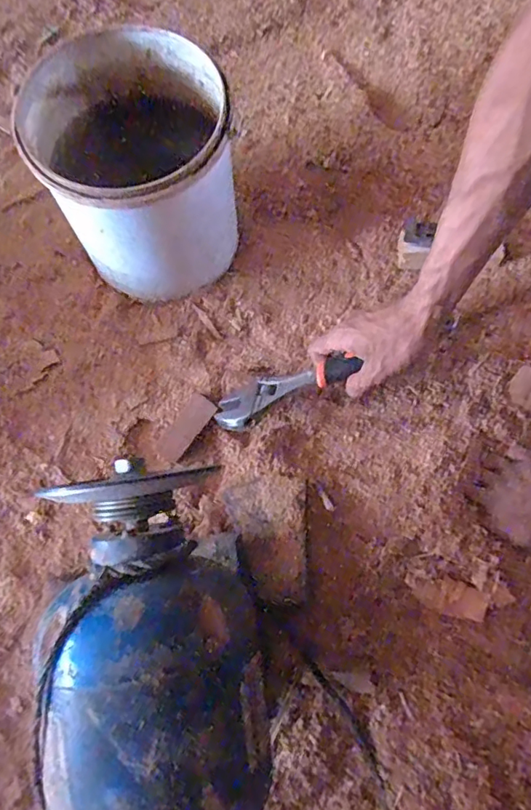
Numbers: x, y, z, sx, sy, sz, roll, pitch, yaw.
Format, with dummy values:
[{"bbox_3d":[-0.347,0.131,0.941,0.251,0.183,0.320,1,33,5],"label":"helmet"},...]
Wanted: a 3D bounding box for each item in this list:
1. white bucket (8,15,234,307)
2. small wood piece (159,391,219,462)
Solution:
[{"bbox_3d":[-0.121,-0.224,0.526,0.175,0.186,0.176,0,72,1],"label":"white bucket"},{"bbox_3d":[-0.080,0.023,0.533,0.030,0.013,0.073,36,91,11],"label":"small wood piece"}]

